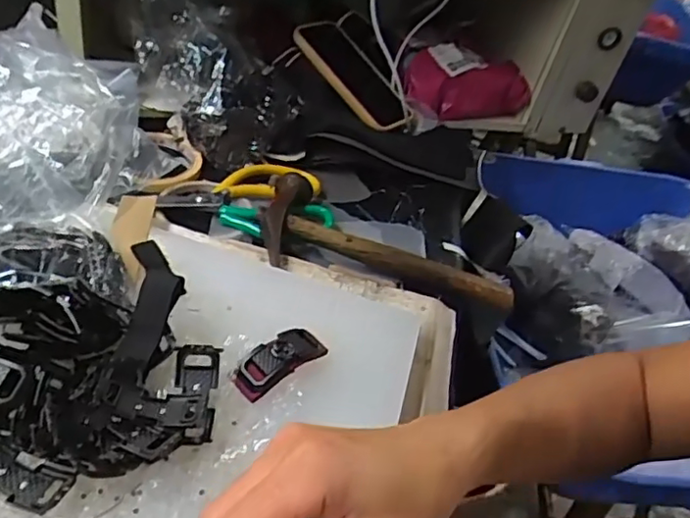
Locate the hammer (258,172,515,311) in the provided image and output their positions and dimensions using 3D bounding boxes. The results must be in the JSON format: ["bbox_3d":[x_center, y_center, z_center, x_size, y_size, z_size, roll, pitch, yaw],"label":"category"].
[{"bbox_3d":[0.038,0.000,0.544,0.232,0.032,0.106,22,40,-4],"label":"hammer"}]

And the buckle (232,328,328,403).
[{"bbox_3d":[-0.041,0.063,0.389,0.024,0.017,0.063,38,45,25],"label":"buckle"}]

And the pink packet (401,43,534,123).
[{"bbox_3d":[0.160,-0.224,0.789,0.170,0.065,0.051,-6,44,-24],"label":"pink packet"}]

